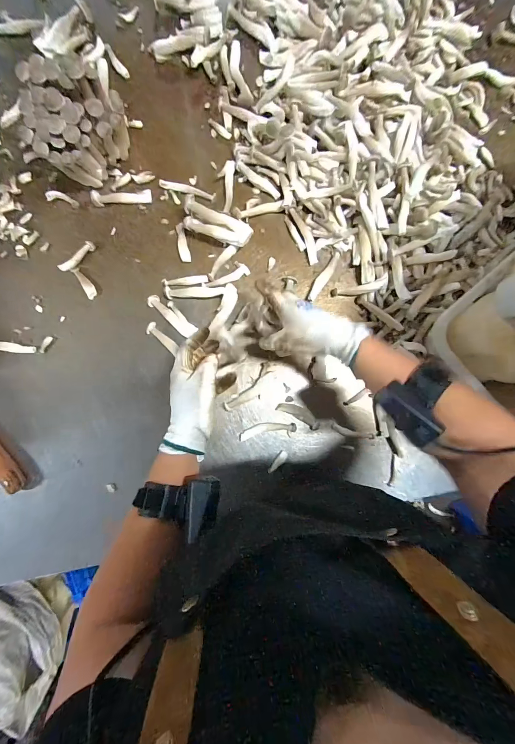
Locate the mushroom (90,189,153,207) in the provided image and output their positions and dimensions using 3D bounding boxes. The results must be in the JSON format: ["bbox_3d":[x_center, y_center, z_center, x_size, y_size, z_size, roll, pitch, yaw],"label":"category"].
[{"bbox_3d":[-0.240,-0.310,0.526,0.102,0.014,0.023,-4,87,-1],"label":"mushroom"}]

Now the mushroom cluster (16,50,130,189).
[{"bbox_3d":[-0.277,-0.387,0.472,0.135,0.127,0.139,2,87,-1],"label":"mushroom cluster"}]

